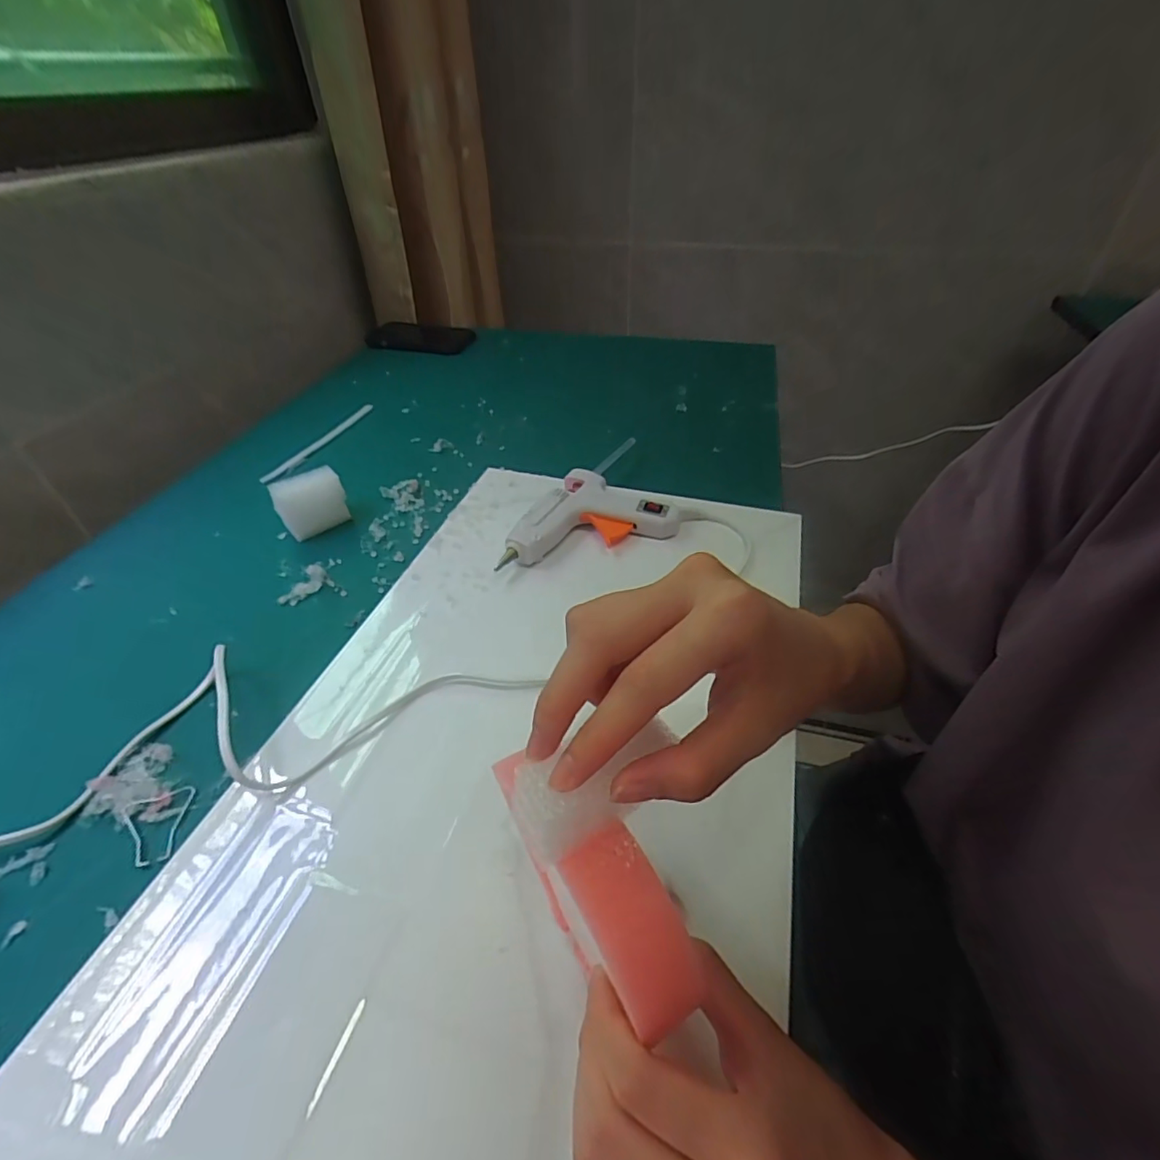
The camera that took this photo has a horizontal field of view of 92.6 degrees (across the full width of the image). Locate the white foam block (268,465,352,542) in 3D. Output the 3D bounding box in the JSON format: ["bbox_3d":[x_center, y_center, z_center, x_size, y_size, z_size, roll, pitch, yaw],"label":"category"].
[{"bbox_3d":[-0.236,-0.068,0.488,0.055,0.048,0.029,-30,49,-28],"label":"white foam block"}]

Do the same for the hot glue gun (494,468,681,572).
[{"bbox_3d":[0.000,-0.058,0.470,0.147,0.030,0.082,-12,43,-11],"label":"hot glue gun"}]

